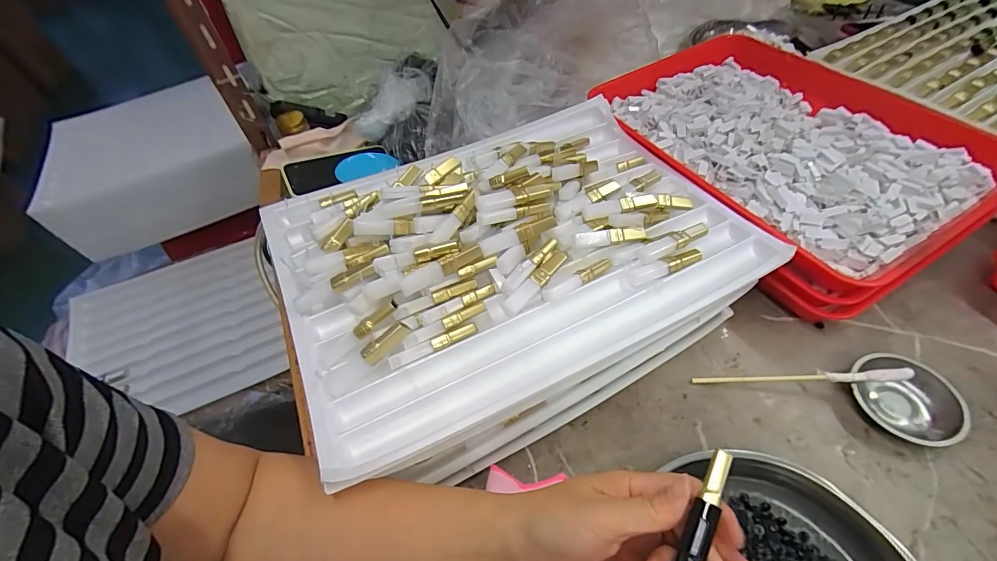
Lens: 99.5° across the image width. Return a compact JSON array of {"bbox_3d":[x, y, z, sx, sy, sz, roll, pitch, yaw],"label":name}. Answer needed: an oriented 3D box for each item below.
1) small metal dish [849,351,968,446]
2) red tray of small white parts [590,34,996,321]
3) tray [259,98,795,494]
[{"bbox_3d":[0.354,0.100,0.365,0.066,0.027,0.079,-22,53,-12],"label":"small metal dish"},{"bbox_3d":[0.342,-0.171,0.521,0.320,0.050,0.408,-25,54,-14],"label":"red tray of small white parts"},{"bbox_3d":[0.011,-0.050,0.399,0.424,0.046,0.318,-25,54,-14],"label":"tray"}]

